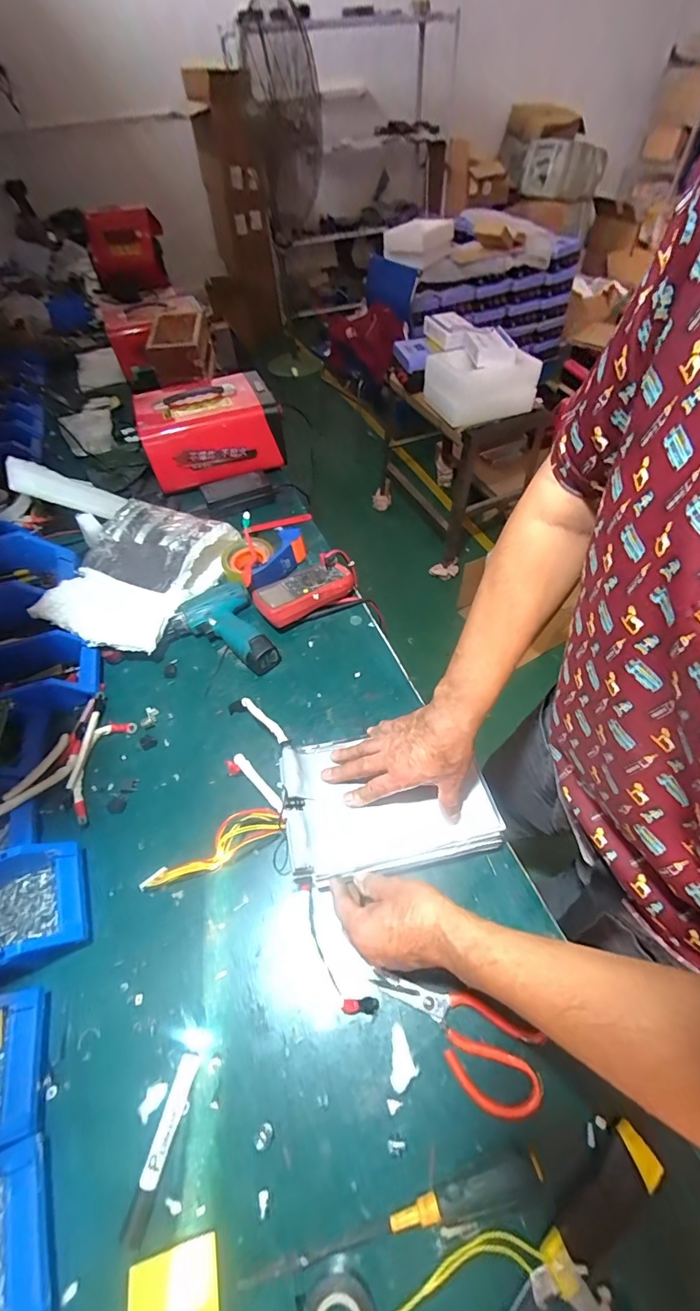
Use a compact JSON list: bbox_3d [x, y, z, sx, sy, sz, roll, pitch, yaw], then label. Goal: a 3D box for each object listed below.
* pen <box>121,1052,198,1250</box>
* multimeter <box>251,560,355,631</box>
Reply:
[{"bbox_3d":[-0.174,0.450,0.410,0.019,0.013,0.125,10,54,10],"label":"pen"},{"bbox_3d":[-0.078,-0.115,0.790,0.180,0.047,0.092,-30,57,-18],"label":"multimeter"}]

